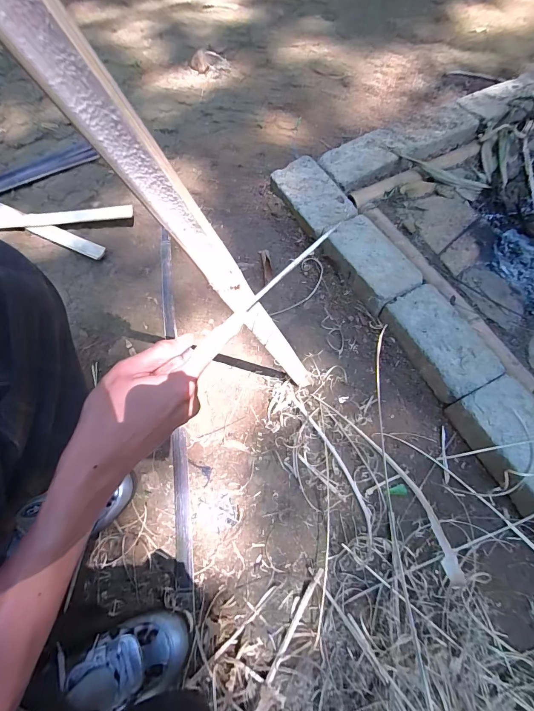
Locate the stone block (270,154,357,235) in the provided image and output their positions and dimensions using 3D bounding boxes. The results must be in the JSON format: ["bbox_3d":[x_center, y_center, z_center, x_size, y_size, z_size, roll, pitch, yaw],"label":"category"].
[{"bbox_3d":[0.102,-0.361,0.760,0.107,0.045,0.209,-28,66,-11],"label":"stone block"}]

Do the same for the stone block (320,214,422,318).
[{"bbox_3d":[0.211,-0.191,0.688,0.120,0.049,0.210,-23,65,-9],"label":"stone block"}]

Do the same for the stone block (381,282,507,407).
[{"bbox_3d":[0.314,-0.027,0.613,0.117,0.054,0.205,-30,67,-9],"label":"stone block"}]

